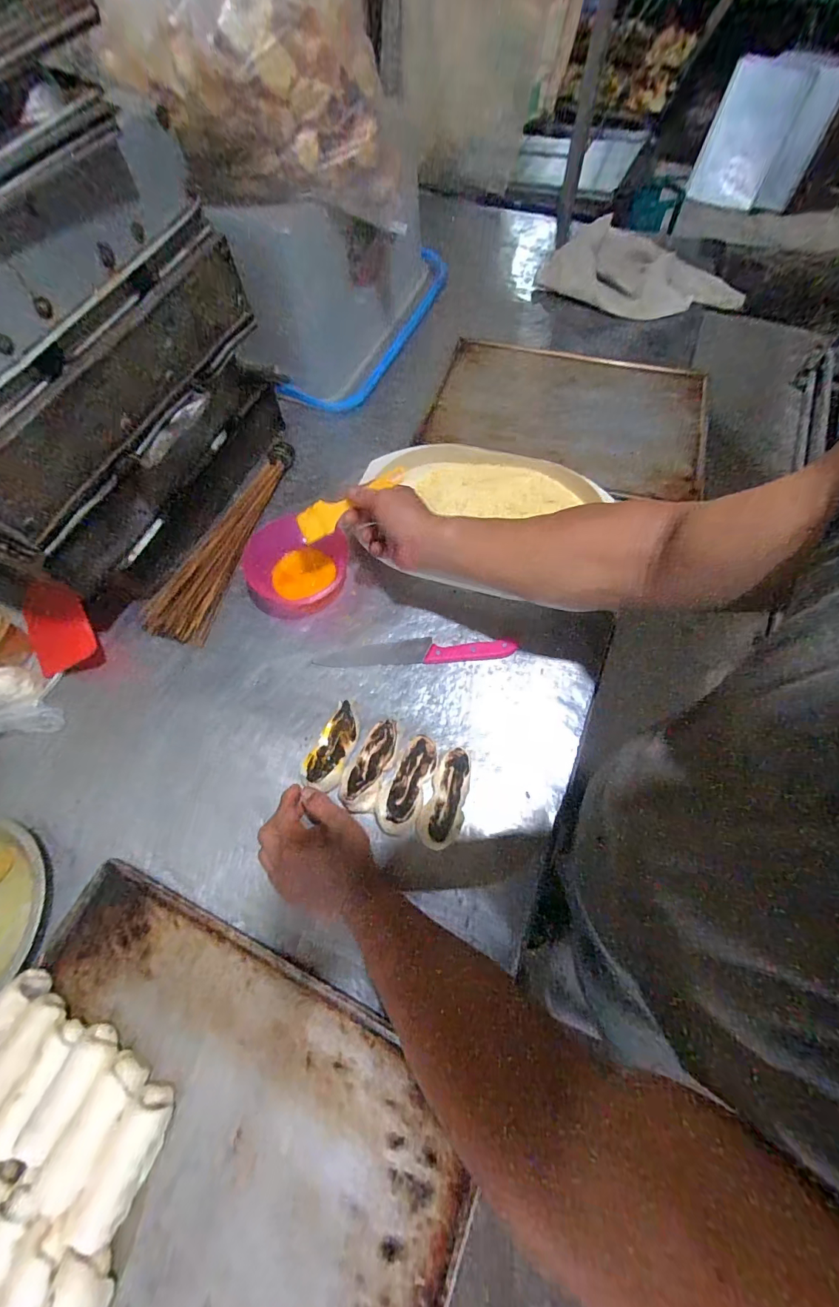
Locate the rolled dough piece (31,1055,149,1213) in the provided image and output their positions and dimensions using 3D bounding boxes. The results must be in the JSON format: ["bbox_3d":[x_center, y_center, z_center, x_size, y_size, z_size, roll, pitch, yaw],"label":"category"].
[{"bbox_3d":[-0.273,0.399,0.376,0.036,0.029,0.095,22,64,14],"label":"rolled dough piece"}]

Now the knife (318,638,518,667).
[{"bbox_3d":[-0.005,-0.006,0.590,0.254,0.017,0.037,-1,61,3],"label":"knife"}]

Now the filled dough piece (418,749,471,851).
[{"bbox_3d":[0.032,0.159,0.495,0.042,0.025,0.108,15,63,11],"label":"filled dough piece"}]

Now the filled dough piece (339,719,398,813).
[{"bbox_3d":[-0.056,0.127,0.514,0.043,0.029,0.107,15,63,11],"label":"filled dough piece"}]

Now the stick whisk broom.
[{"bbox_3d":[-0.290,-0.186,0.673,0.086,0.031,0.371,12,66,7],"label":"stick whisk broom"}]

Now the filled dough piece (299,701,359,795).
[{"bbox_3d":[-0.099,0.105,0.522,0.045,0.027,0.103,15,58,11],"label":"filled dough piece"}]

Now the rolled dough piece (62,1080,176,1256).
[{"bbox_3d":[-0.241,0.418,0.370,0.044,0.029,0.095,17,63,12],"label":"rolled dough piece"}]

